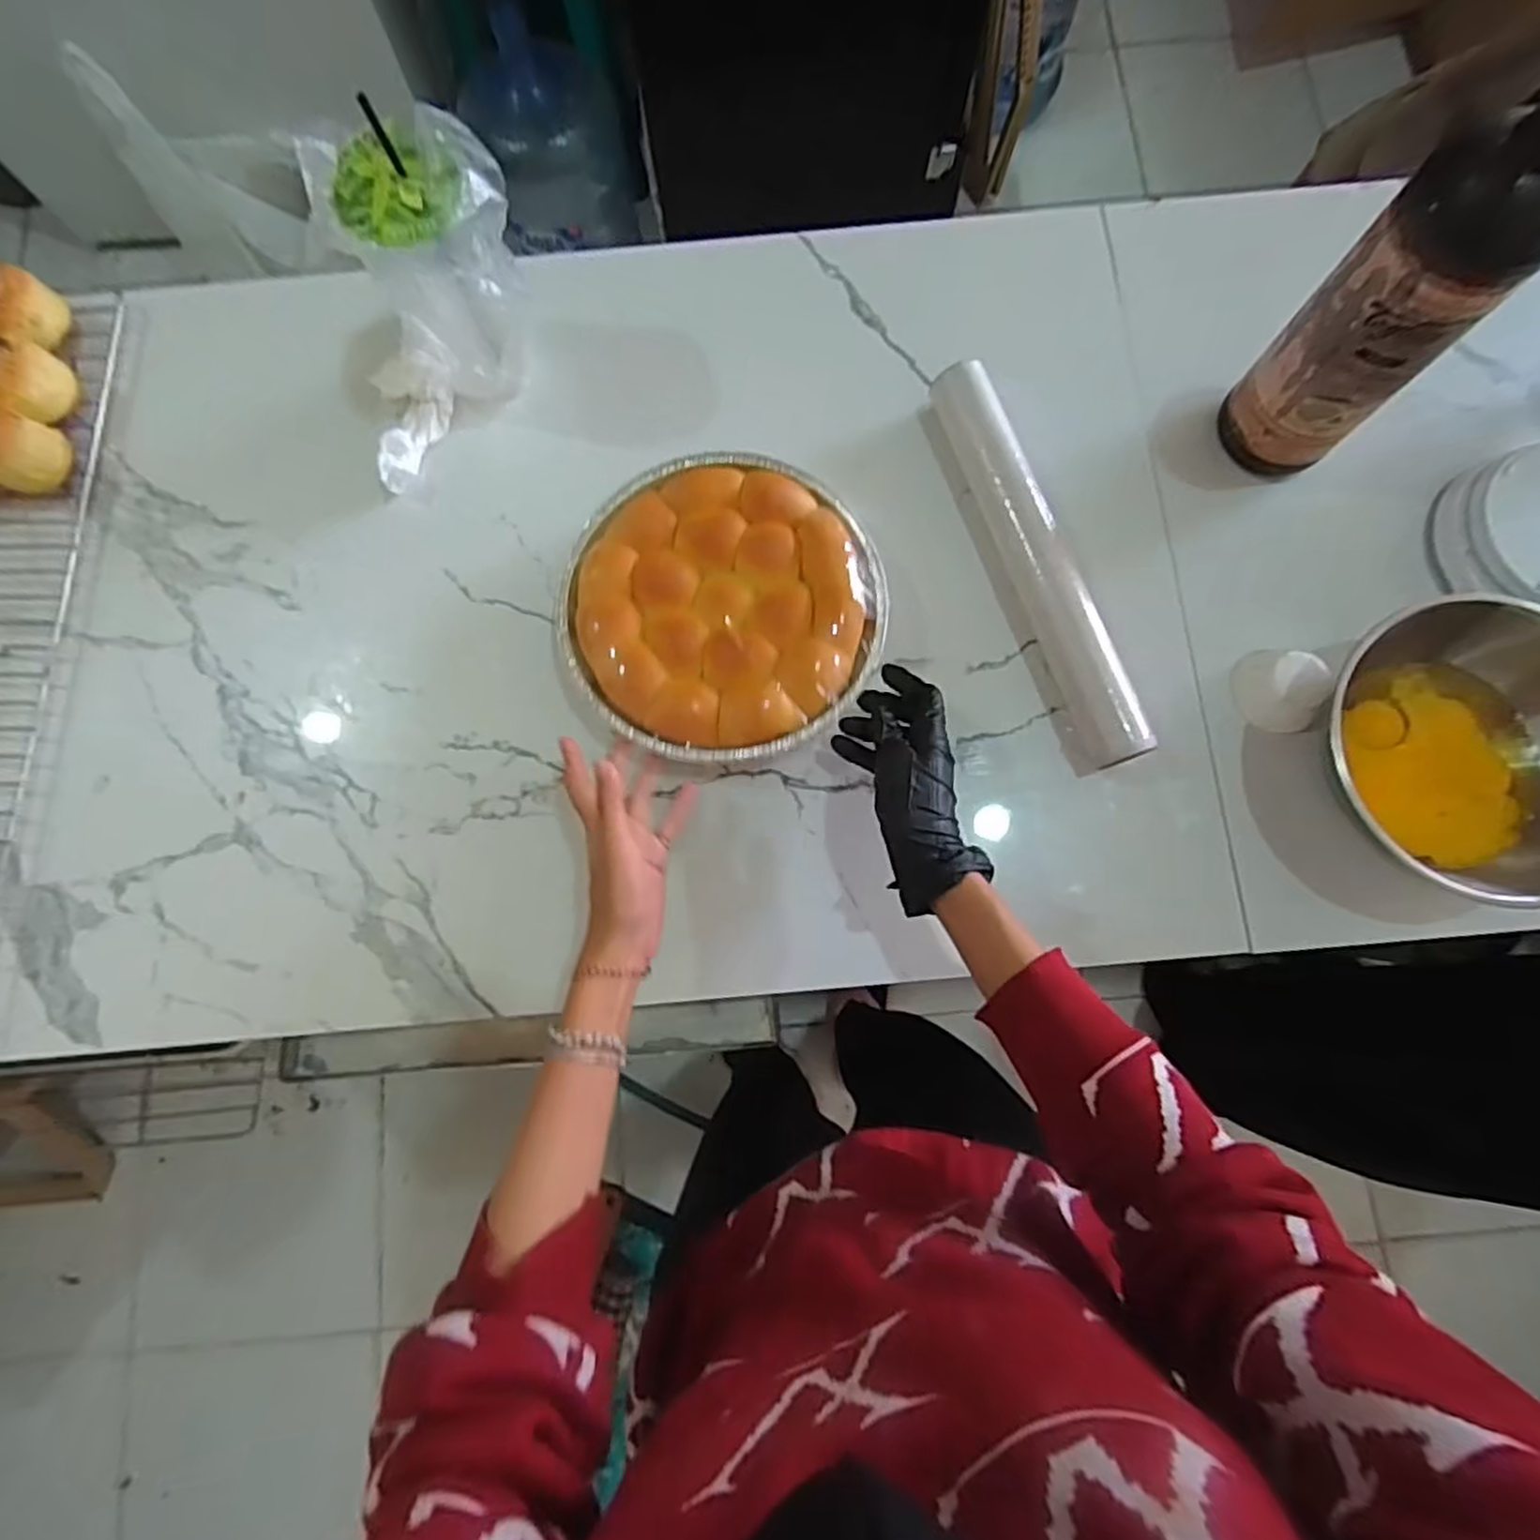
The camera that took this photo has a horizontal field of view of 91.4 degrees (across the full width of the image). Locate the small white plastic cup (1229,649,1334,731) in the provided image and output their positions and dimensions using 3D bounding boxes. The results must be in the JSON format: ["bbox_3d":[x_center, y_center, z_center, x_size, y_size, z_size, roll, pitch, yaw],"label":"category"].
[{"bbox_3d":[0.360,-0.056,0.531,0.053,0.032,0.051,0,80,1],"label":"small white plastic cup"}]

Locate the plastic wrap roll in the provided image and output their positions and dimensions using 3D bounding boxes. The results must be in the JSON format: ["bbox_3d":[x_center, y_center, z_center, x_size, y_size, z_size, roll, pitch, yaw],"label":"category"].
[{"bbox_3d":[0.190,-0.149,0.542,0.036,0.045,0.306,-20,80,-3],"label":"plastic wrap roll"}]

